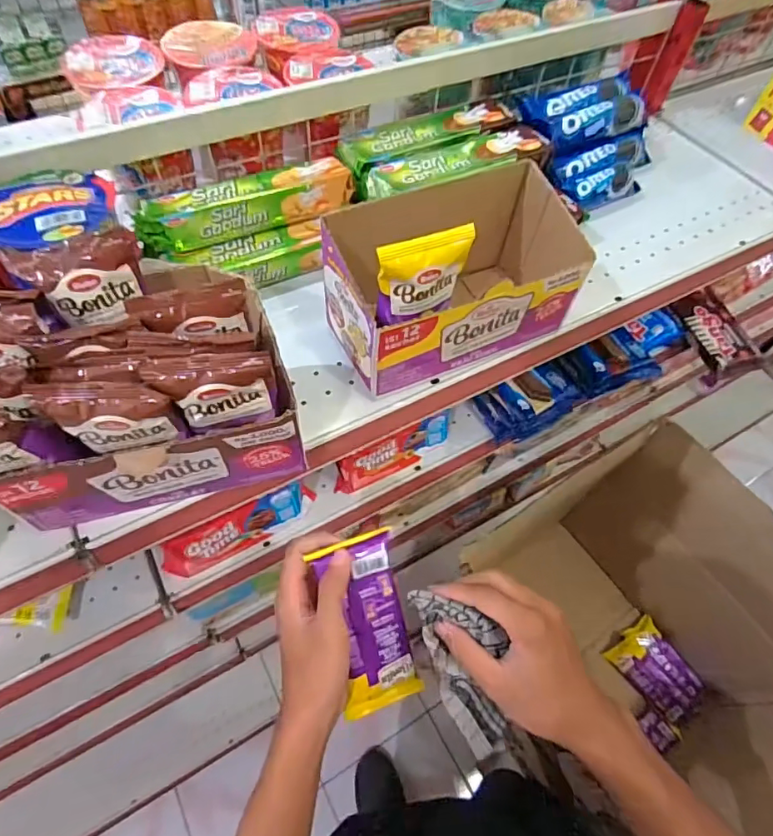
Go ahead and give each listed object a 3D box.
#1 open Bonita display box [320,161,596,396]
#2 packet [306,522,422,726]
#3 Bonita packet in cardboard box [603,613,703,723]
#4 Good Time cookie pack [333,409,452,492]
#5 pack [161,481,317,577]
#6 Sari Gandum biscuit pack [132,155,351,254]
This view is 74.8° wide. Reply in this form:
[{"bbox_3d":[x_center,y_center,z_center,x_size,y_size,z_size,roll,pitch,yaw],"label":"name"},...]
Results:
[{"bbox_3d":[0.068,-0.131,0.448,0.217,0.153,0.108,-25,63,-17],"label":"open Bonita display box"},{"bbox_3d":[-0.014,0.174,0.419,0.067,0.019,0.158,-10,102,-9],"label":"packet"},{"bbox_3d":[0.501,0.467,0.940,0.106,0.040,0.149,-35,63,-12],"label":"Bonita packet in cardboard box"},{"bbox_3d":[0.014,0.042,0.633,0.162,0.065,0.025,-23,62,-16],"label":"Good Time cookie pack"},{"bbox_3d":[-0.163,0.122,0.570,0.174,0.069,0.029,-28,64,-19],"label":"pack"},{"bbox_3d":[-0.142,-0.224,0.521,0.217,0.035,0.066,-21,62,-15],"label":"Sari Gandum biscuit pack"}]

